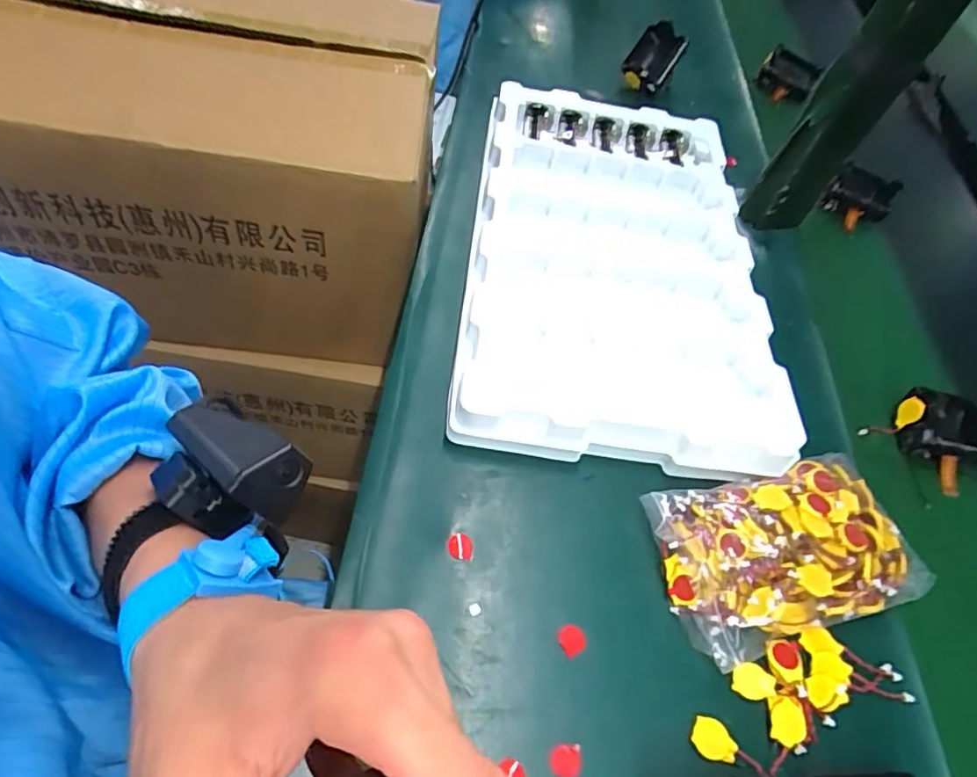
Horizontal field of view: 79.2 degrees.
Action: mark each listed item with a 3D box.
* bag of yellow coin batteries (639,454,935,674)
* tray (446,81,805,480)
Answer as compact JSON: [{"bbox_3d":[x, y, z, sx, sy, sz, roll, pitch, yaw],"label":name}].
[{"bbox_3d":[0.194,0.101,0.383,0.165,0.032,0.103,-10,58,-18],"label":"bag of yellow coin batteries"},{"bbox_3d":[0.113,-0.127,0.538,0.254,0.039,0.426,10,54,-4],"label":"tray"}]

